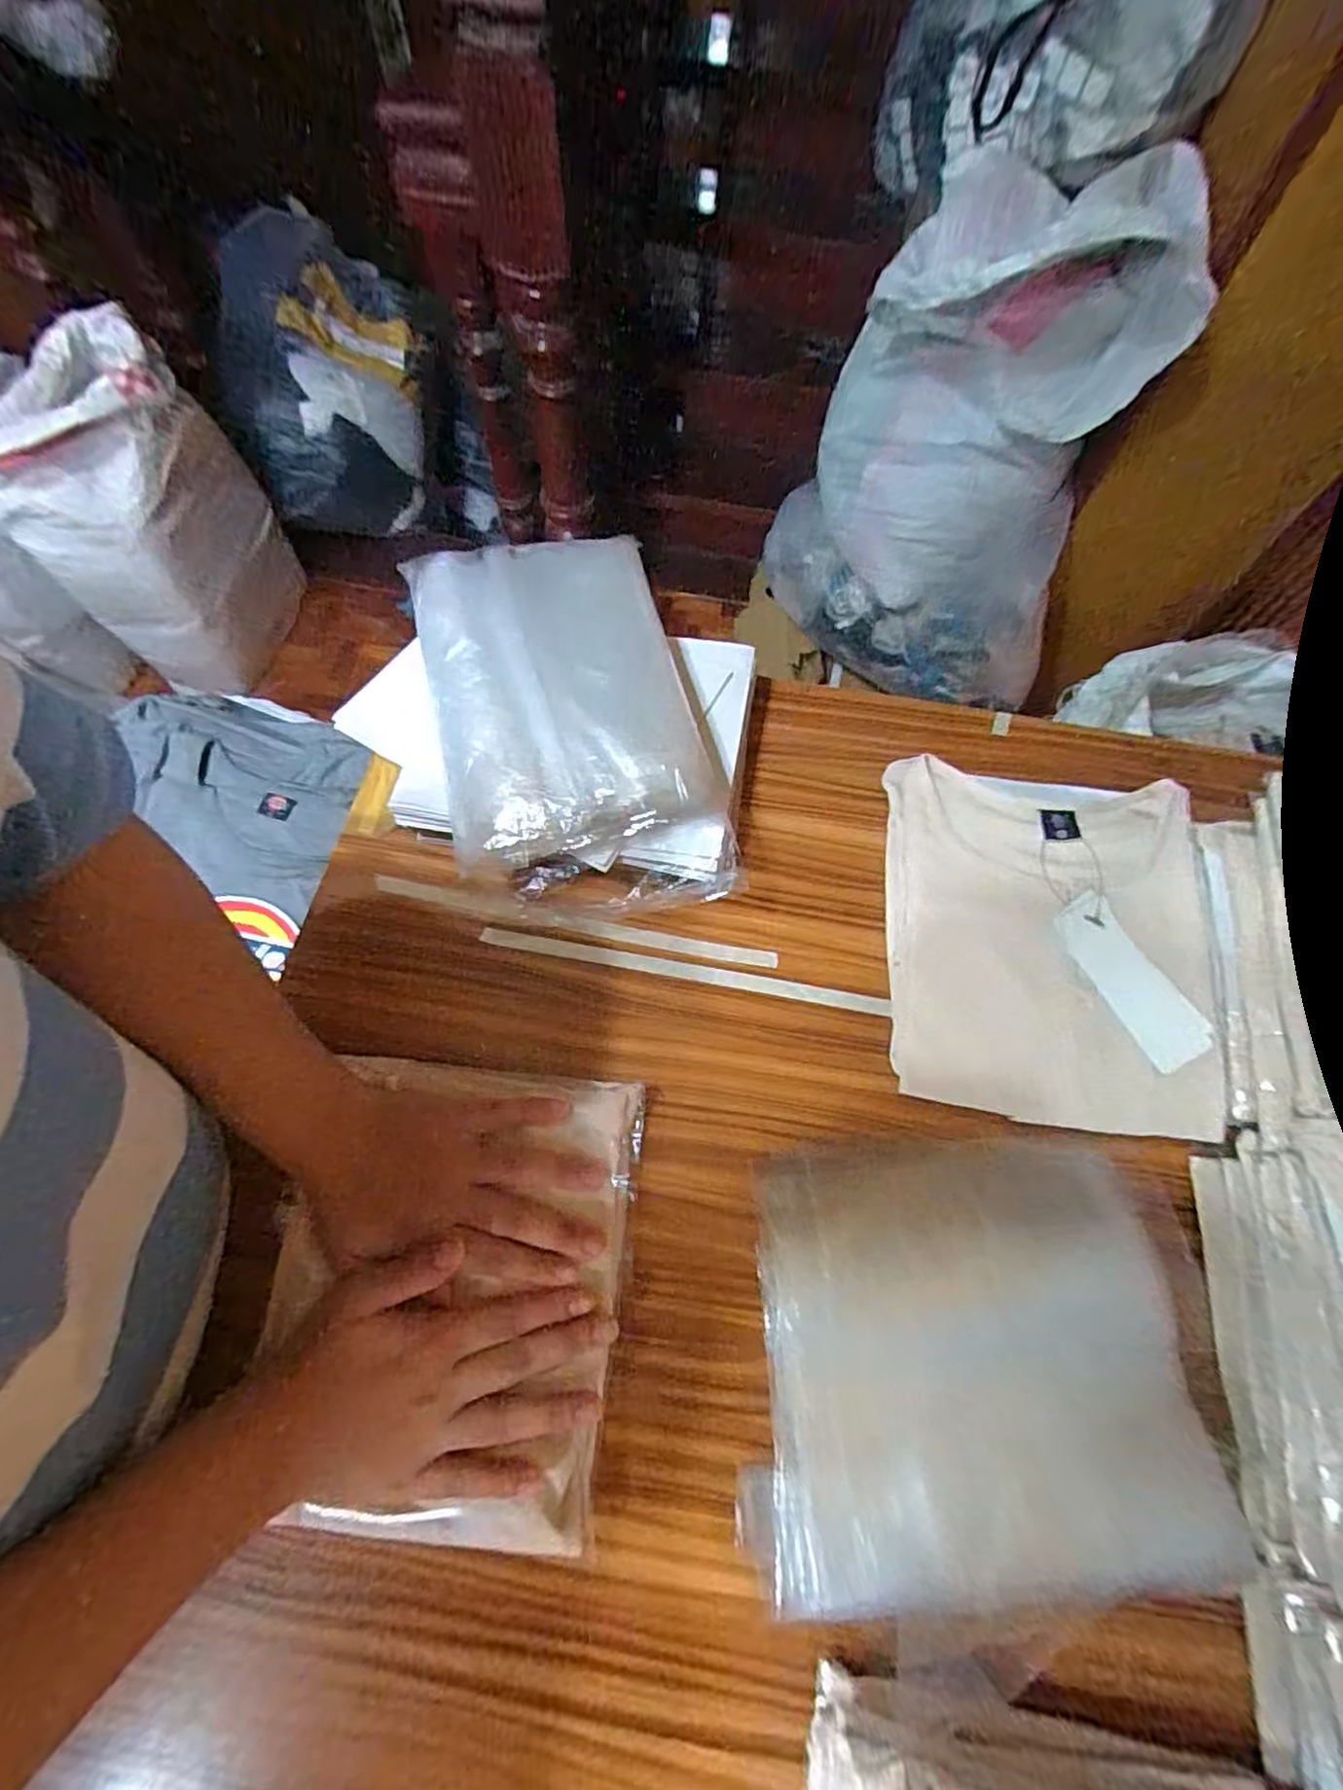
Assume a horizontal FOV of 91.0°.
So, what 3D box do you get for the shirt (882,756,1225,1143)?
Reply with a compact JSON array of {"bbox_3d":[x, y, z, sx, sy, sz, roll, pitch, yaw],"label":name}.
[{"bbox_3d":[0.272,0.028,0.477,0.216,0.033,0.256,6,72,5],"label":"shirt"}]

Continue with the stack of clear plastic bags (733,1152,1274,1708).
[{"bbox_3d":[0.175,0.282,0.388,0.242,0.038,0.252,3,67,1],"label":"stack of clear plastic bags"}]

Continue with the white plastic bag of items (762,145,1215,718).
[{"bbox_3d":[0.441,-0.684,1.070,0.488,0.612,0.363,12,67,5],"label":"white plastic bag of items"}]

